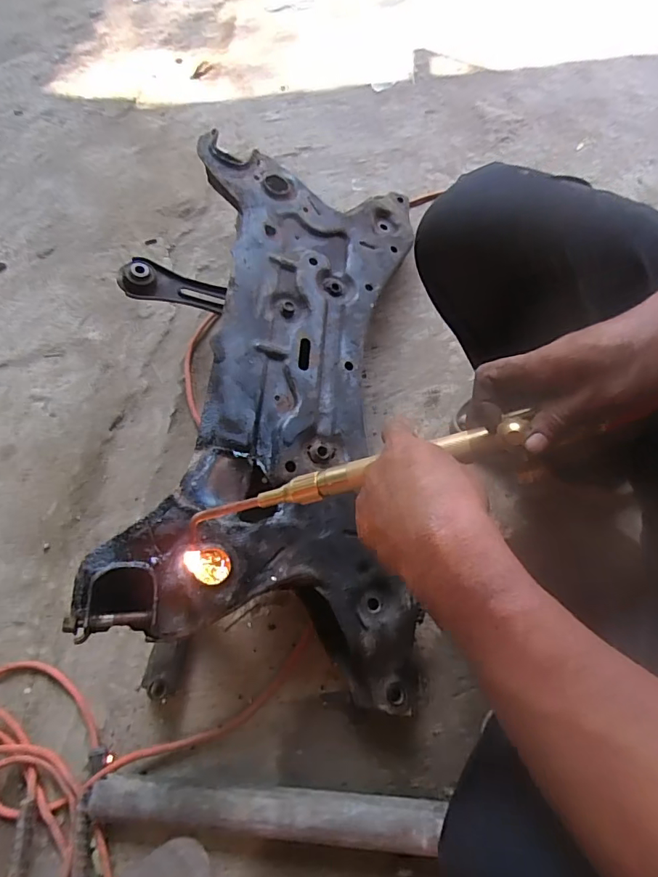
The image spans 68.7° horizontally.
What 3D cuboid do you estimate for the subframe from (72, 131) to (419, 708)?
[{"bbox_3d":[-0.091,-0.086,0.720,0.412,0.133,0.827,12,65,-18],"label":"subframe"}]

